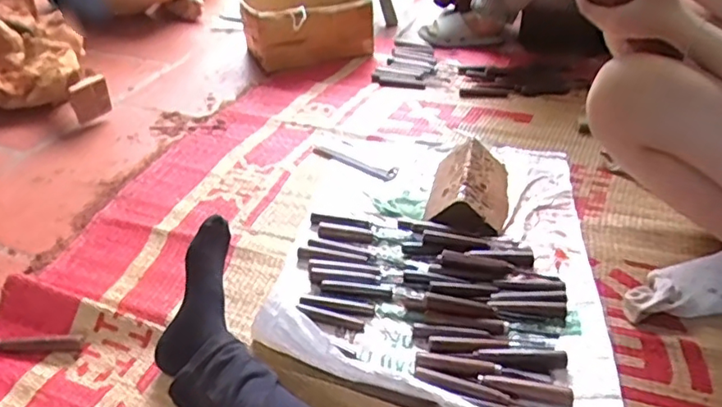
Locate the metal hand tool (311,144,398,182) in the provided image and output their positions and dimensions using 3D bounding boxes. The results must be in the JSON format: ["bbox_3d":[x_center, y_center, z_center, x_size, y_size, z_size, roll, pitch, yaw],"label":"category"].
[{"bbox_3d":[-0.017,-0.085,1.174,0.196,0.009,0.048,23,42,27],"label":"metal hand tool"}]

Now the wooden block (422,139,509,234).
[{"bbox_3d":[0.197,-0.039,1.047,0.140,0.068,0.212,9,38,13],"label":"wooden block"}]

